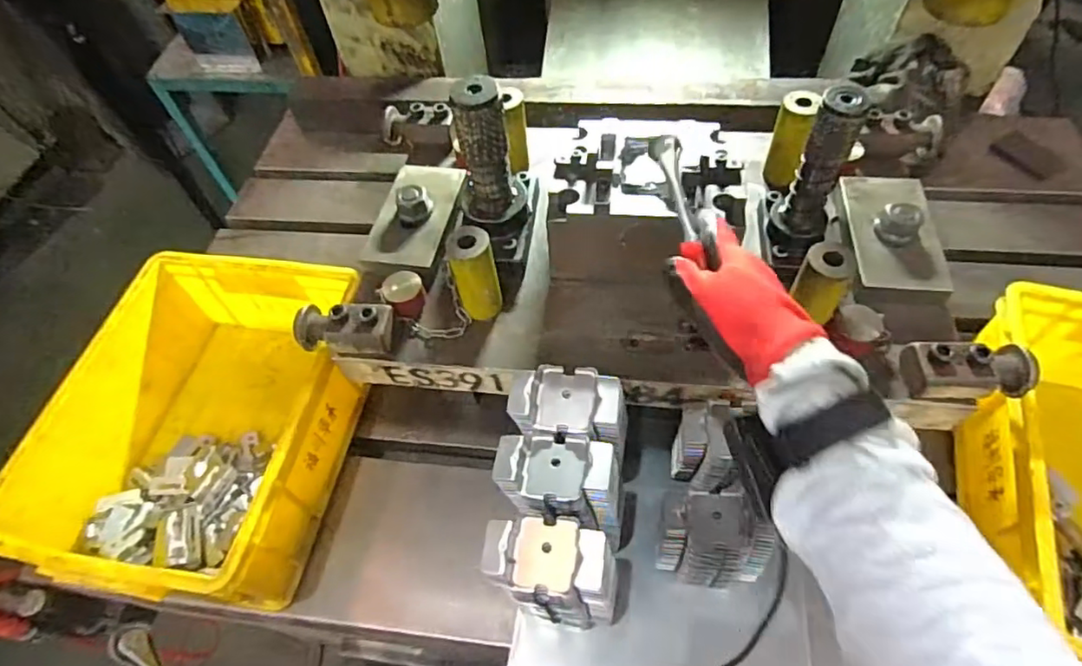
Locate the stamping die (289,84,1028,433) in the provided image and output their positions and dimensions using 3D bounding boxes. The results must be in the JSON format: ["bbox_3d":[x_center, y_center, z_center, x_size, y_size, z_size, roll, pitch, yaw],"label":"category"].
[{"bbox_3d":[0.102,-0.125,0.570,0.634,0.199,0.350,4,55,7],"label":"stamping die"}]

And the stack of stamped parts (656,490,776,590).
[{"bbox_3d":[0.148,0.188,0.528,0.086,0.094,0.060,6,56,8],"label":"stack of stamped parts"}]

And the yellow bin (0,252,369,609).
[{"bbox_3d":[-0.341,0.090,0.624,0.254,0.137,0.338,8,56,9],"label":"yellow bin"}]

